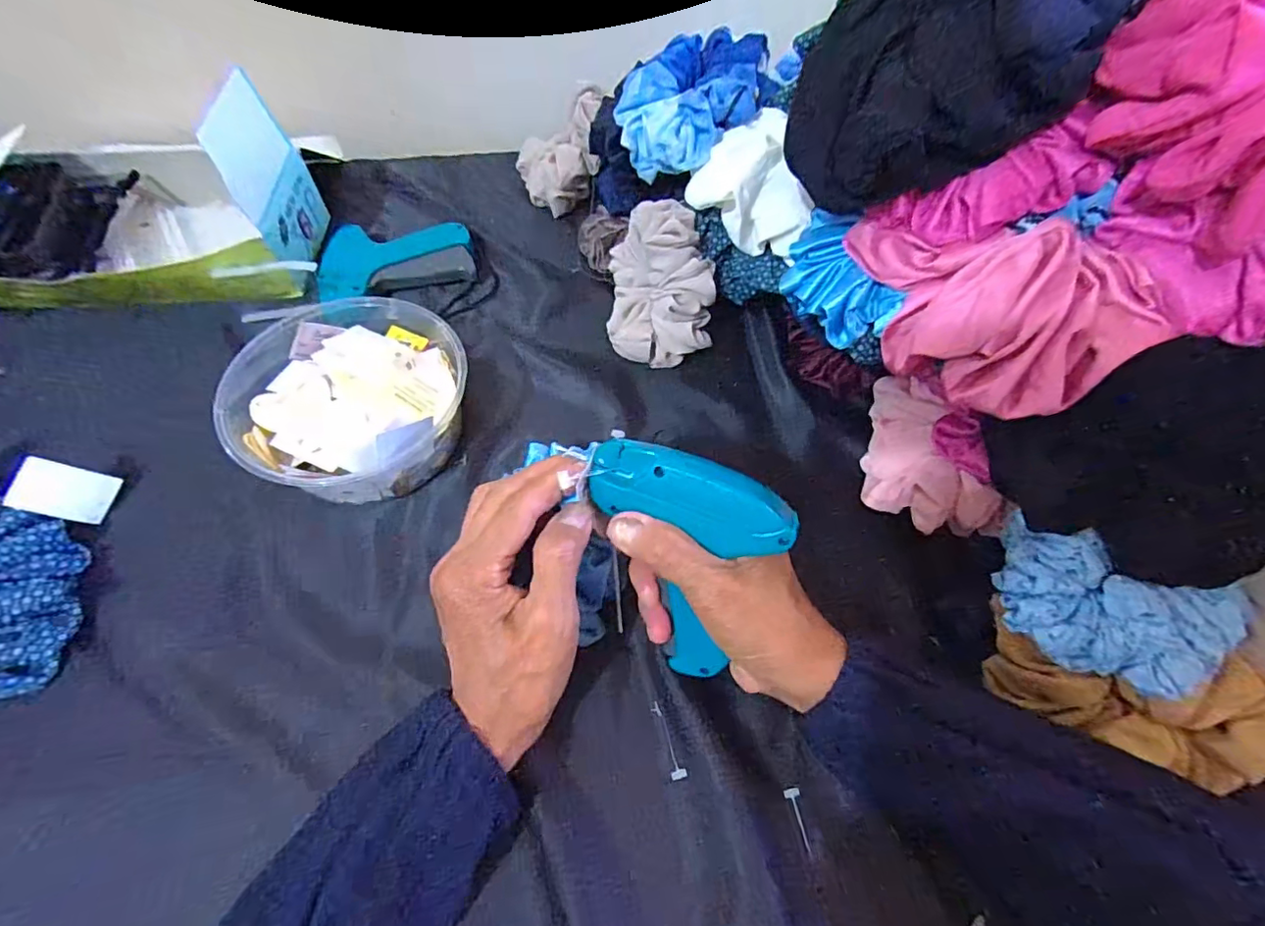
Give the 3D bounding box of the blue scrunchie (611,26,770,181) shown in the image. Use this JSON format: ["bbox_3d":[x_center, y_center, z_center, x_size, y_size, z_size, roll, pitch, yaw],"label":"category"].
[{"bbox_3d":[0.045,-0.259,0.399,0.111,0.050,0.092,-40,70,3],"label":"blue scrunchie"}]

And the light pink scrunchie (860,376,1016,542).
[{"bbox_3d":[0.181,-0.006,0.341,0.025,0.072,0.094,3,88,-44],"label":"light pink scrunchie"}]

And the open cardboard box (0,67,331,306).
[{"bbox_3d":[-0.383,-0.197,0.417,0.238,0.106,0.139,-3,58,-4],"label":"open cardboard box"}]

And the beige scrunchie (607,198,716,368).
[{"bbox_3d":[0.018,-0.130,0.411,0.042,0.088,0.113,-10,90,-46],"label":"beige scrunchie"}]

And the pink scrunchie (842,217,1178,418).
[{"bbox_3d":[0.163,-0.076,0.260,0.135,0.059,0.074,27,61,13],"label":"pink scrunchie"}]

